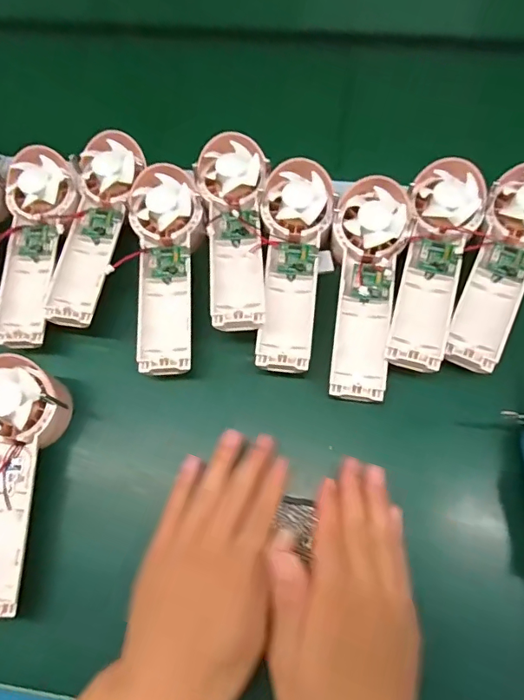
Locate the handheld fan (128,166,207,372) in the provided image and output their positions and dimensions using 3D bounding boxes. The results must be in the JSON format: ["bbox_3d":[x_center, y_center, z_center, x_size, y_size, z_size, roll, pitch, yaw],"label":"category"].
[{"bbox_3d":[-0.075,-0.069,0.397,0.064,0.034,0.172,-8,70,-1],"label":"handheld fan"}]

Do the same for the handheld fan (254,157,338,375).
[{"bbox_3d":[0.027,-0.070,0.390,0.057,0.032,0.174,4,70,4],"label":"handheld fan"}]

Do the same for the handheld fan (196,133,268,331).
[{"bbox_3d":[-0.021,-0.099,0.398,0.054,0.025,0.172,-5,70,1],"label":"handheld fan"}]

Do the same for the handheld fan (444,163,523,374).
[{"bbox_3d":[0.189,-0.068,0.379,0.058,0.036,0.172,28,73,12],"label":"handheld fan"}]

